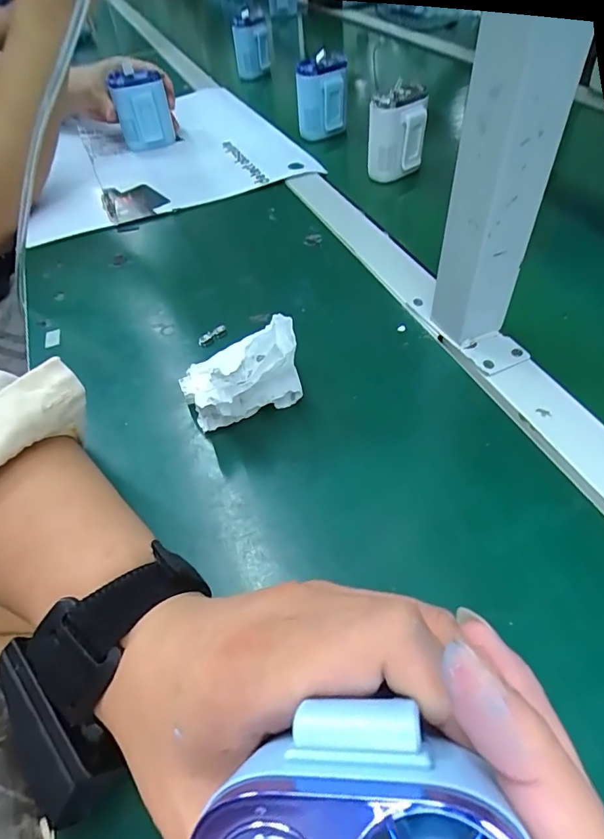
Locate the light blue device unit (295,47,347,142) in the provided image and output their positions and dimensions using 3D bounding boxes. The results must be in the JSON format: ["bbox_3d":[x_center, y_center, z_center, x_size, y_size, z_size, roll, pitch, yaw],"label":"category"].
[{"bbox_3d":[0.025,-0.399,0.590,0.061,0.090,0.040,-3,50,3],"label":"light blue device unit"}]

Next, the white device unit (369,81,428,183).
[{"bbox_3d":[0.102,-0.306,0.510,0.059,0.085,0.029,4,51,10],"label":"white device unit"}]

